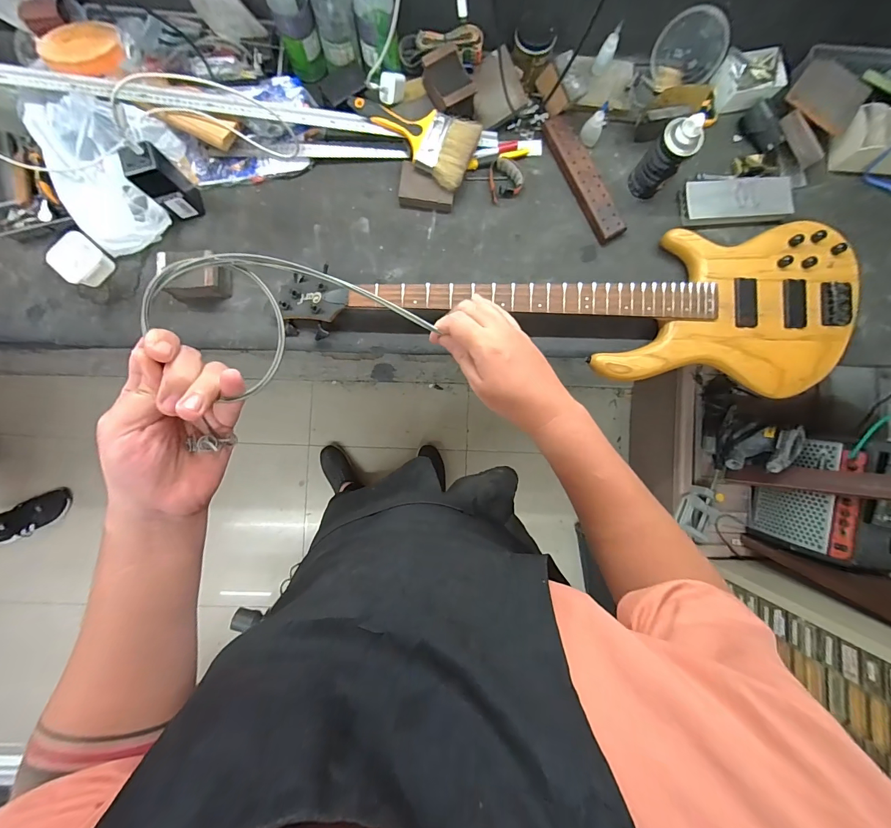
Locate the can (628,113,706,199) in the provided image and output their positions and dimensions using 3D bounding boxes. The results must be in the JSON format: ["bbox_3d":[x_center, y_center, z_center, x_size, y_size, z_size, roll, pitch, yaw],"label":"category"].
[{"bbox_3d":[0.379,-0.441,0.648,0.067,0.133,0.052,37,87,0],"label":"can"}]

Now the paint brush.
[{"bbox_3d":[-0.050,-0.508,0.680,0.227,0.022,0.111,32,87,0],"label":"paint brush"}]

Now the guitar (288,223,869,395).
[{"bbox_3d":[0.214,-0.208,0.688,1.050,0.054,0.292,2,87,-2],"label":"guitar"}]

